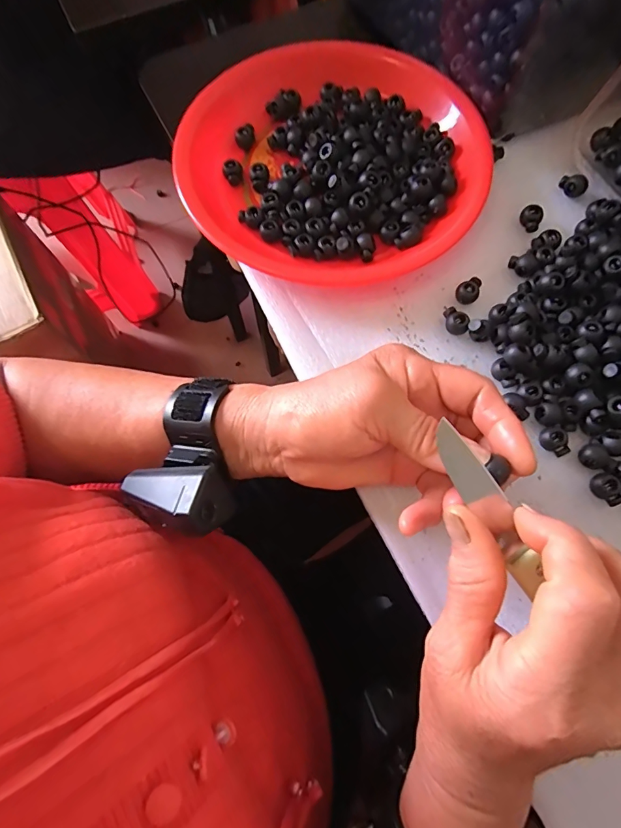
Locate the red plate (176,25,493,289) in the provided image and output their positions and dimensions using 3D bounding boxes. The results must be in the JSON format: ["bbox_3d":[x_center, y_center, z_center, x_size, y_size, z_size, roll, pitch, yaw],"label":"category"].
[{"bbox_3d":[0.019,-0.205,0.328,0.221,0.022,0.229,0,75,1],"label":"red plate"}]

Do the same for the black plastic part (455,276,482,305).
[{"bbox_3d":[0.112,-0.087,0.300,0.015,0.010,0.020,35,76,11],"label":"black plastic part"}]

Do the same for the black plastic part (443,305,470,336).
[{"bbox_3d":[0.099,-0.063,0.291,0.020,0.013,0.011,38,76,12],"label":"black plastic part"}]

